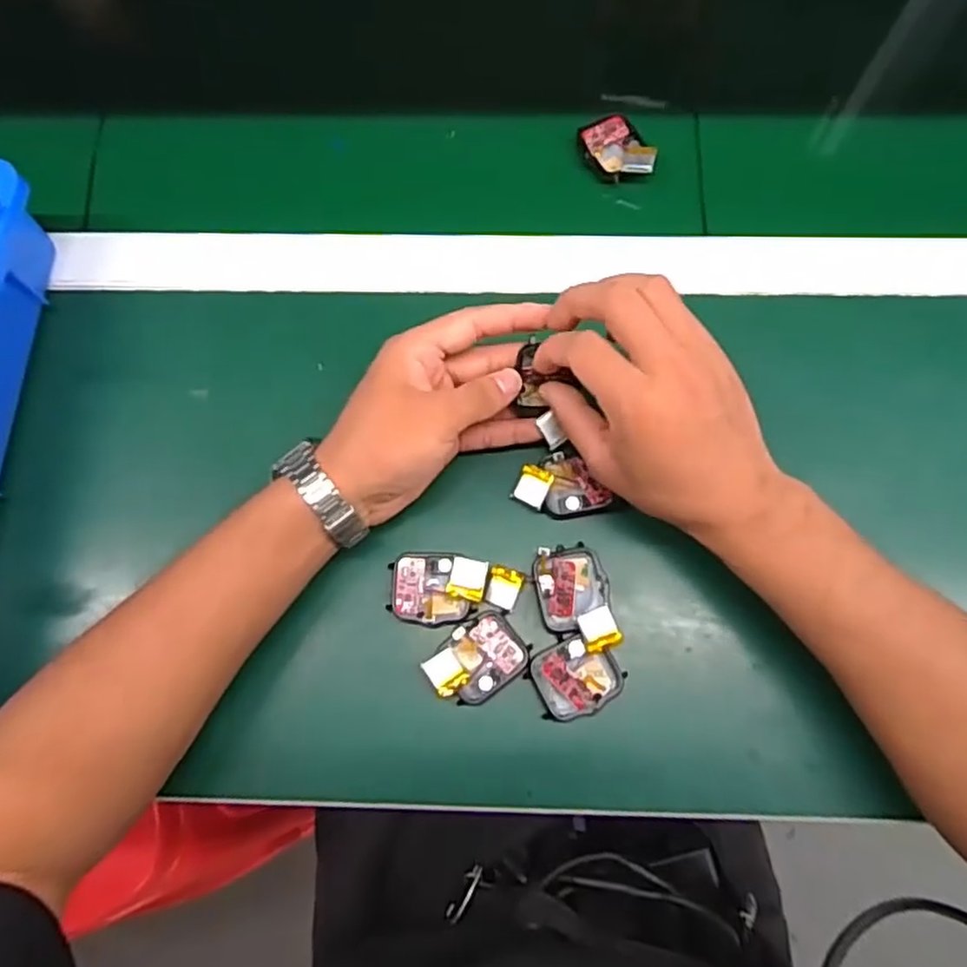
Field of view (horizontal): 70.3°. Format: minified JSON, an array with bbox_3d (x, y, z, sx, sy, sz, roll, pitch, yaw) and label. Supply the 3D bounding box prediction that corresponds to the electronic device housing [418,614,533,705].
[{"bbox_3d":[-0.002,0.094,0.363,0.051,0.015,0.037,-37,77,-8],"label":"electronic device housing"}]

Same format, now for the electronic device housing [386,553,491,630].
[{"bbox_3d":[-0.025,0.057,0.375,0.052,0.013,0.039,0,74,1],"label":"electronic device housing"}]

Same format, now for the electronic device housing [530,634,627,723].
[{"bbox_3d":[0.050,0.102,0.362,0.045,0.008,0.039,-16,75,-3],"label":"electronic device housing"}]

